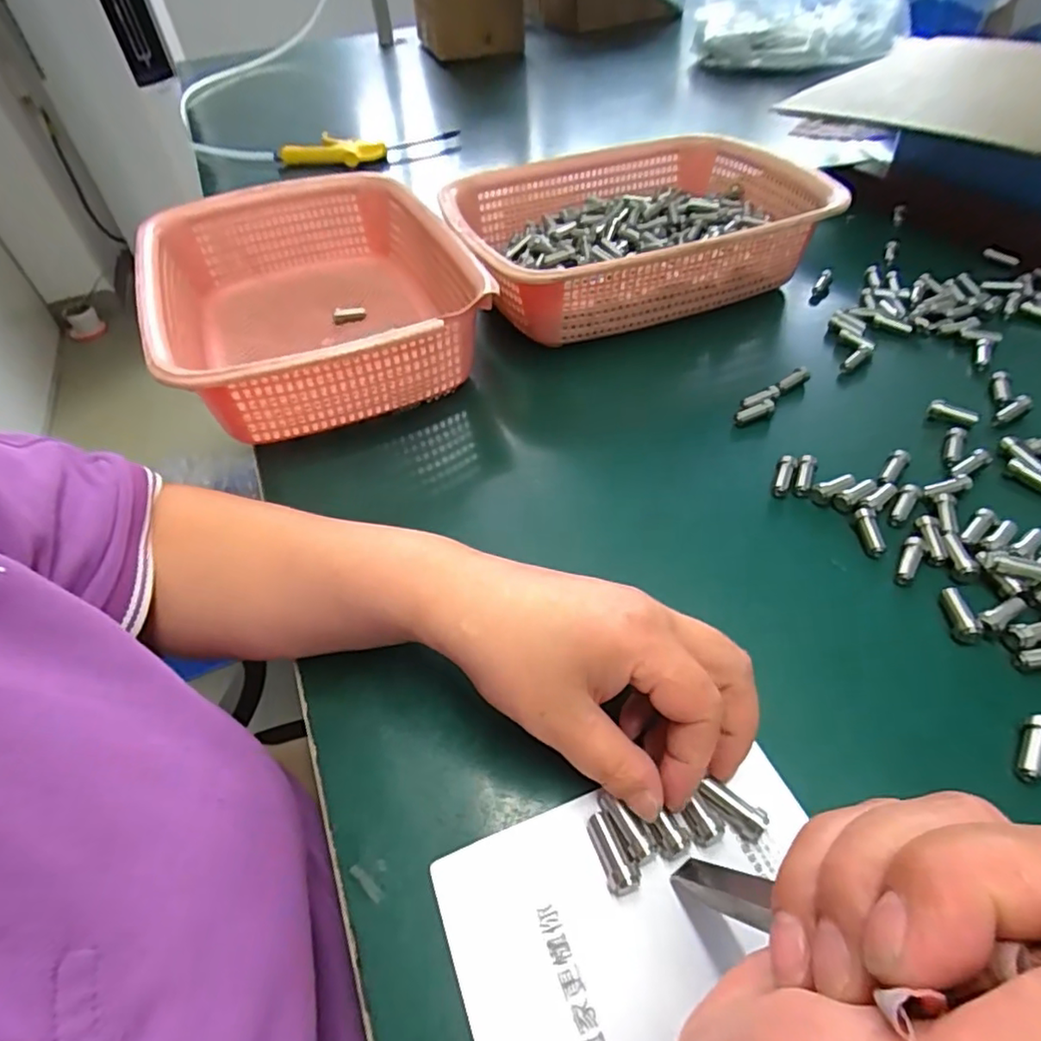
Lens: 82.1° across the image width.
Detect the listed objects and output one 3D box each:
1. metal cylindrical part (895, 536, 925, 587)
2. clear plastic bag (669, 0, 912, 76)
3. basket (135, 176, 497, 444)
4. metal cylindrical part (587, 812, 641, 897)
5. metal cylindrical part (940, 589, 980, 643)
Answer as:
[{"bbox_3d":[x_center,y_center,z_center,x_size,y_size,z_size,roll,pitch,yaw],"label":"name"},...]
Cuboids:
[{"bbox_3d":[0.197,0.021,0.302,0.009,0.007,0.028,21,53,24],"label":"metal cylindrical part"},{"bbox_3d":[0.407,-0.805,0.903,0.336,0.212,0.236,17,51,21],"label":"clear plastic bag"},{"bbox_3d":[-0.156,-0.166,0.461,0.212,0.089,0.296,-24,50,-15],"label":"basket"},{"bbox_3d":[0.033,0.122,0.221,0.010,0.010,0.027,-21,48,-12],"label":"metal cylindrical part"},{"bbox_3d":[0.205,0.043,0.280,0.009,0.006,0.027,1,47,8],"label":"metal cylindrical part"}]

